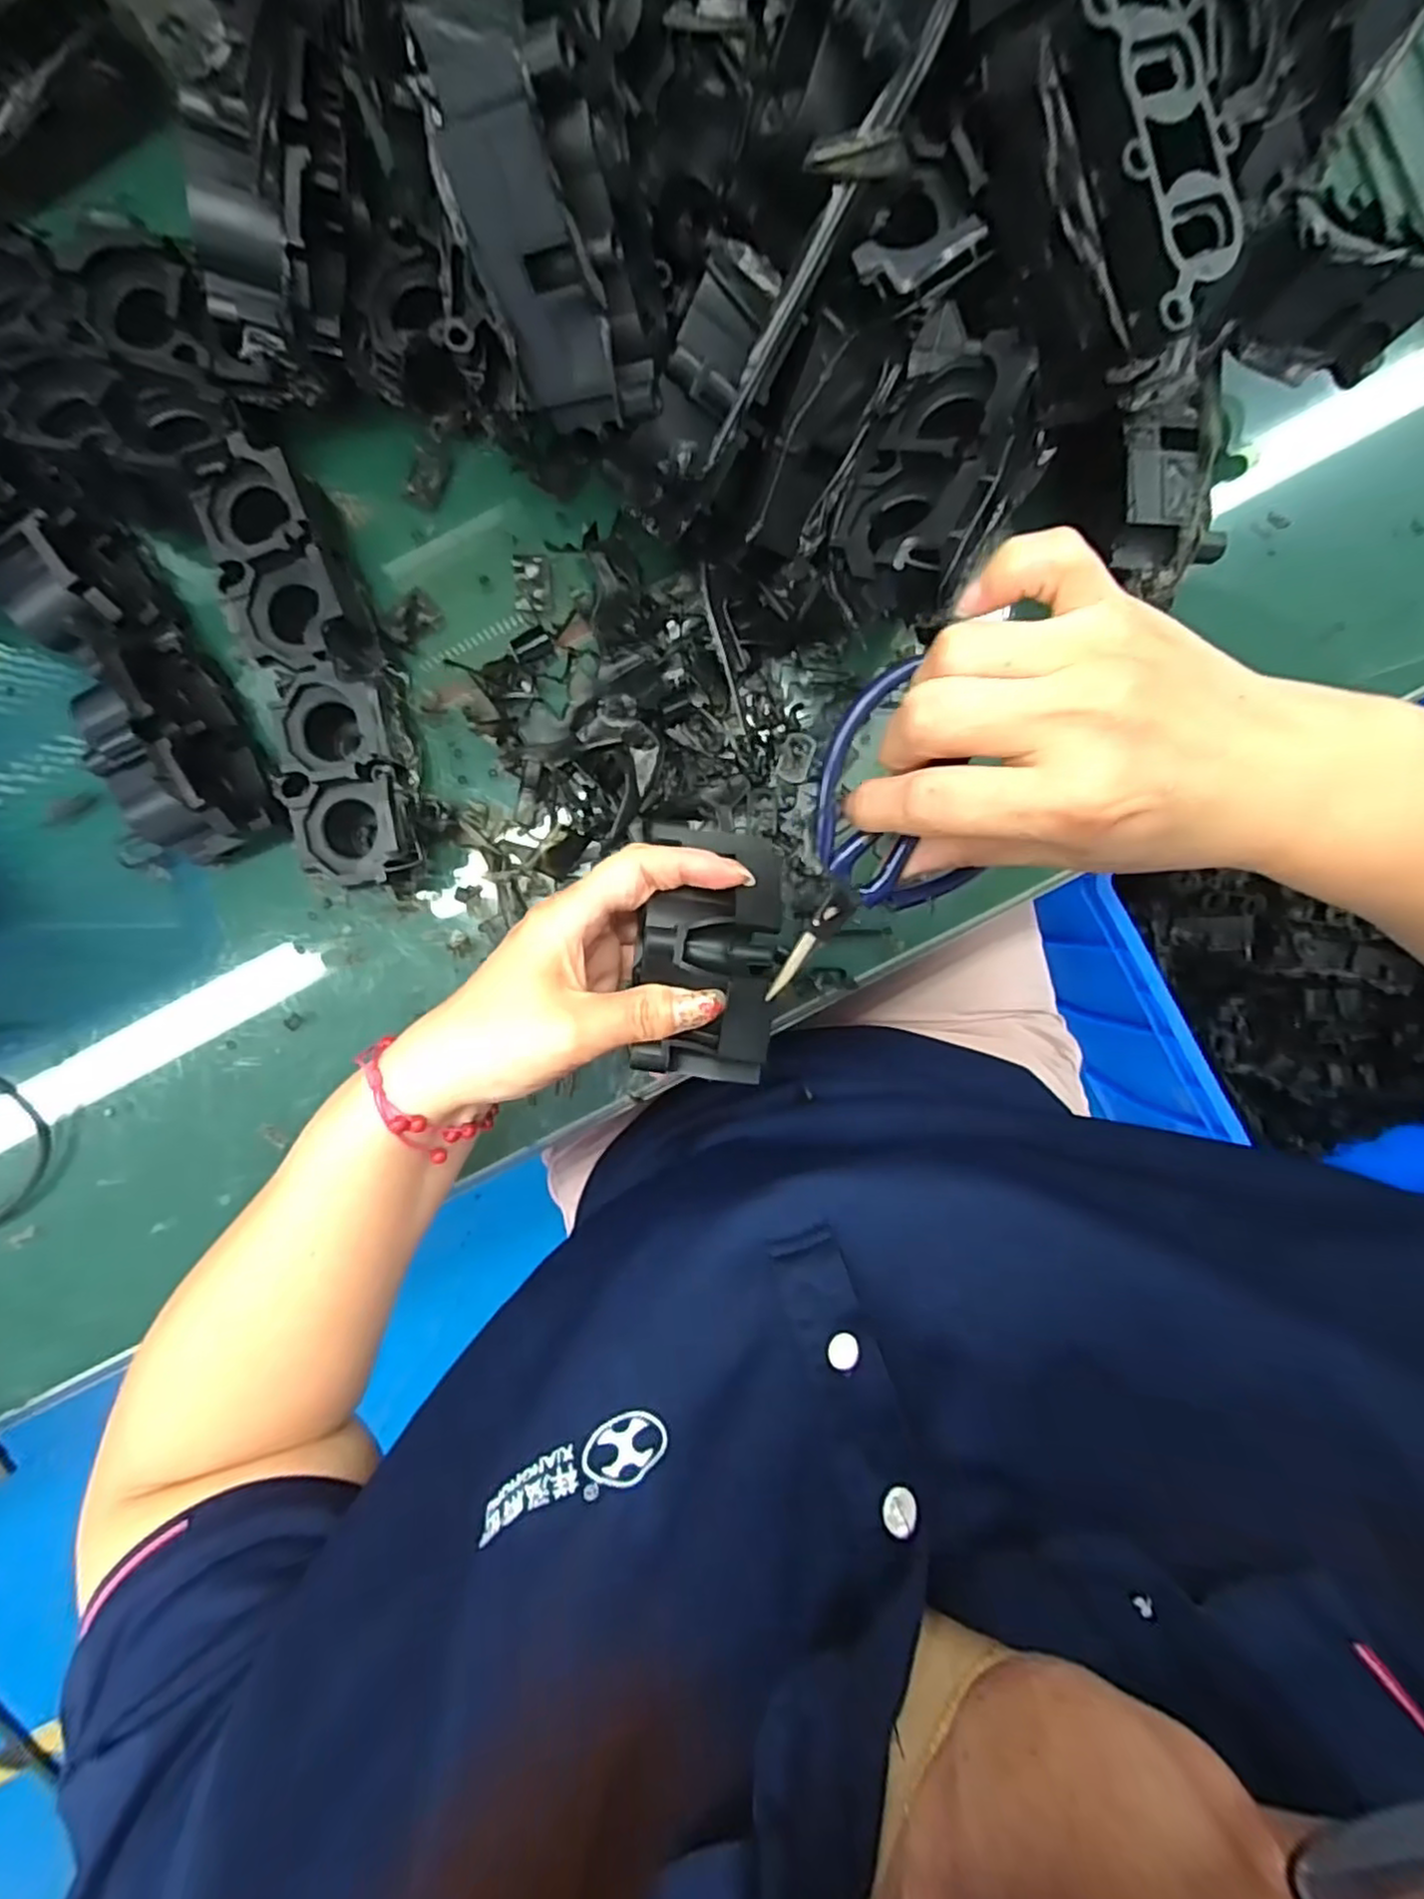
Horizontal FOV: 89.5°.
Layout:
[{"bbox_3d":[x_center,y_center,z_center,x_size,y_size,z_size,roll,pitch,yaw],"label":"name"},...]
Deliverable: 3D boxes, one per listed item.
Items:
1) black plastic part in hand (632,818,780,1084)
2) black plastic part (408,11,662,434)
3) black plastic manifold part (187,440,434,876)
[{"bbox_3d":[-0.001,0.003,0.267,0.049,0.023,0.094,5,93,-1],"label":"black plastic part in hand"},{"bbox_3d":[-0.056,-0.245,0.251,0.050,0.106,0.022,1,55,19],"label":"black plastic part"},{"bbox_3d":[-0.184,-0.126,0.338,0.057,0.040,0.189,-13,94,0],"label":"black plastic manifold part"}]

